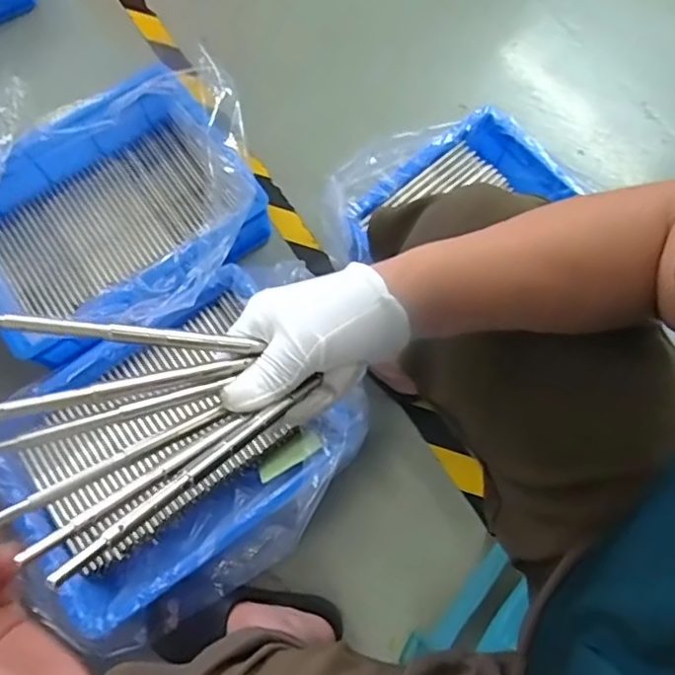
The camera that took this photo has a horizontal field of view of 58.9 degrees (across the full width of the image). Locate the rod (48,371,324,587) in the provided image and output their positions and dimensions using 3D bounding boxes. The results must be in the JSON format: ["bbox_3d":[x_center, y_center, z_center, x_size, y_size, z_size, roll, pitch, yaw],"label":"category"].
[{"bbox_3d":[-0.059,0.057,0.276,0.008,0.005,0.162,41,37,11],"label":"rod"}]

